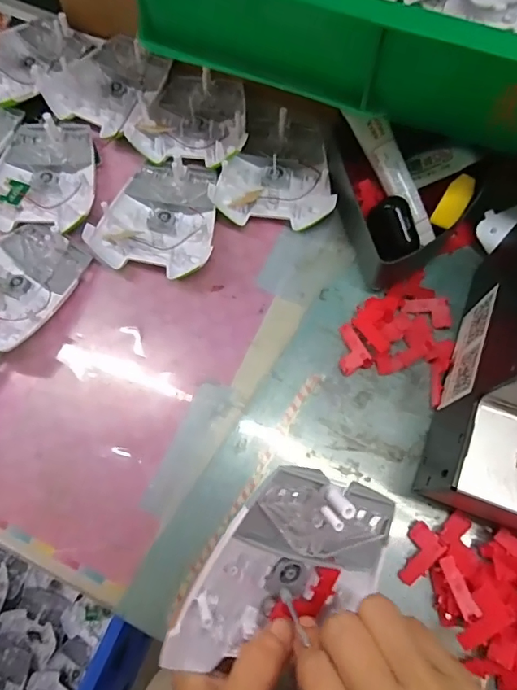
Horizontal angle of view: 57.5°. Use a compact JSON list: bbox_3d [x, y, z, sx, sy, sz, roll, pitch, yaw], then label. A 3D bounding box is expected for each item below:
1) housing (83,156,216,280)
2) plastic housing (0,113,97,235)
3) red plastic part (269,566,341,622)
[{"bbox_3d":[-0.082,-0.108,0.392,0.095,0.022,0.104,10,73,5],"label":"housing"},{"bbox_3d":[-0.186,-0.149,0.409,0.093,0.018,0.108,4,73,3],"label":"plastic housing"},{"bbox_3d":[0.024,0.124,0.232,0.039,0.007,0.016,-32,75,-8],"label":"red plastic part"}]

